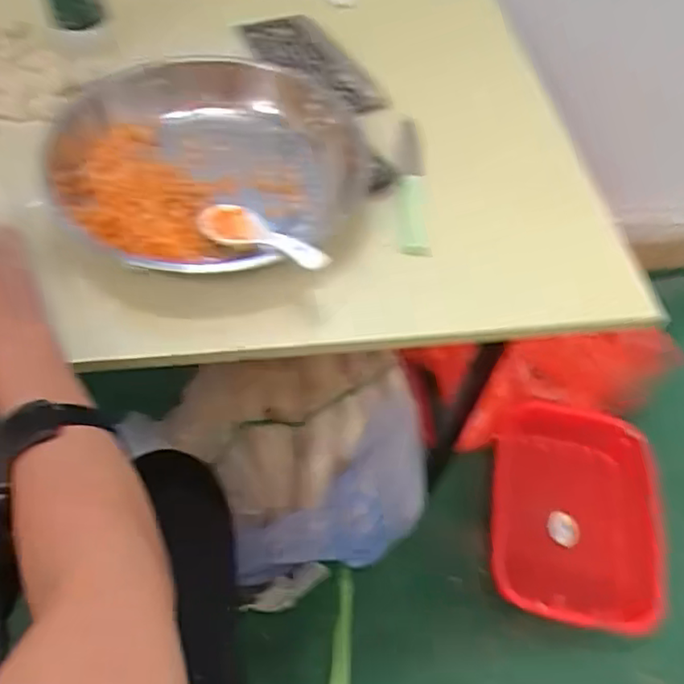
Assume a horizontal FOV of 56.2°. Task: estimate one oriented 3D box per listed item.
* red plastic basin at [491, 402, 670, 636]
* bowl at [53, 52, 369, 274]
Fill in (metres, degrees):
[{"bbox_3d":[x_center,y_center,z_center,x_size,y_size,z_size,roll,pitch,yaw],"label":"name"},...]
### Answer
[{"bbox_3d":[0.426,0.311,1.149,0.295,0.112,0.386,5,56,2],"label":"red plastic basin"},{"bbox_3d":[-0.126,-0.169,0.591,0.275,0.058,0.271,1,56,-1],"label":"bowl"}]

